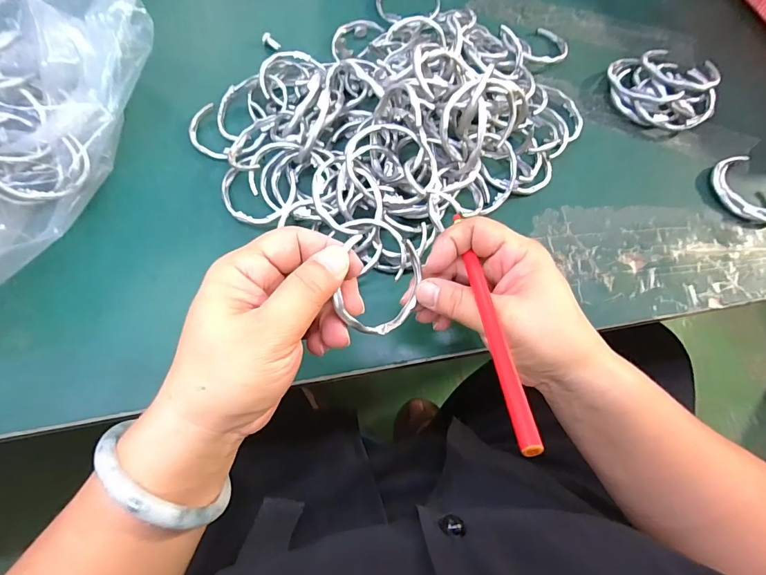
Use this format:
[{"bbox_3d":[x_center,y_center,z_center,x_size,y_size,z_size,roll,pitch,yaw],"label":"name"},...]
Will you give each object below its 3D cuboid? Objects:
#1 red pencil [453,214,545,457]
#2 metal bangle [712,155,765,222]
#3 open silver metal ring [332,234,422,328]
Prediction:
[{"bbox_3d":[0.055,0.010,0.218,0.008,0.006,0.159,-2,45,-3],"label":"red pencil"},{"bbox_3d":[0.320,-0.085,0.347,0.070,0.010,0.064,-22,73,-10],"label":"metal bangle"},{"bbox_3d":[0.001,-0.004,0.229,0.004,0.057,0.053,10,84,42],"label":"open silver metal ring"}]

